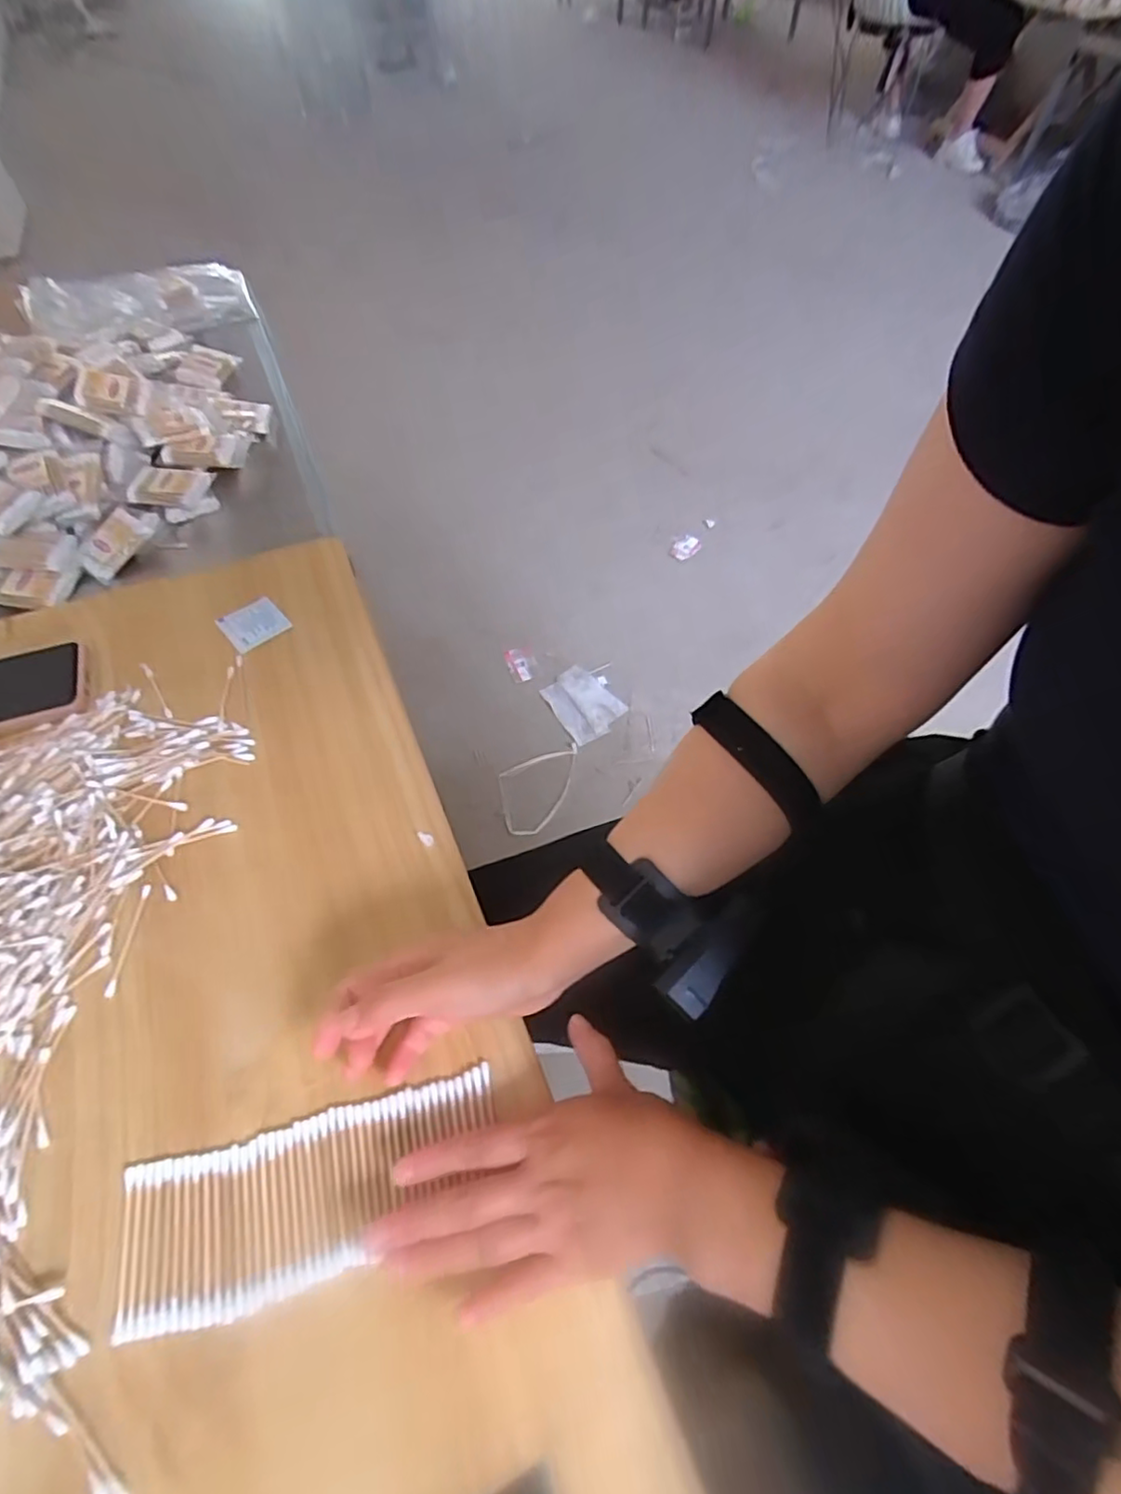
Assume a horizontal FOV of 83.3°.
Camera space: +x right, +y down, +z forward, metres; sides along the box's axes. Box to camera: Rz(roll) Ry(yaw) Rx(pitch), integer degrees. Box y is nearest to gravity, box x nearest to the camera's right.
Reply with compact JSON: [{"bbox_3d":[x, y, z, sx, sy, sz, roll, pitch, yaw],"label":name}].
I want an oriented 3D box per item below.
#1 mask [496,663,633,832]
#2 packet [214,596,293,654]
[{"bbox_3d":[-0.013,-0.014,1.099,0.155,0.017,0.354,28,60,17],"label":"mask"},{"bbox_3d":[-0.270,-0.110,0.554,0.047,0.008,0.051,-37,66,-26],"label":"packet"}]

